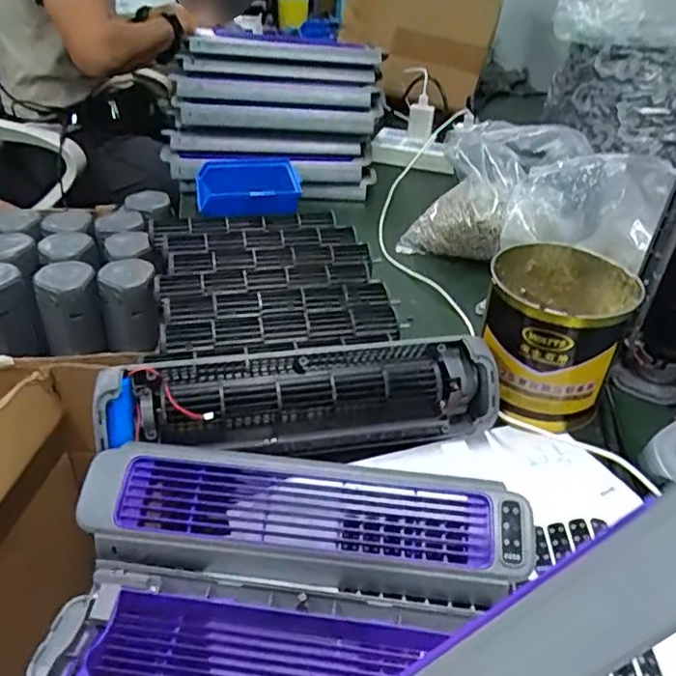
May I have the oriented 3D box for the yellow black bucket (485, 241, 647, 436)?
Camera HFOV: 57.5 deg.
[{"bbox_3d":[0.186,-0.005,0.541,0.114,0.107,0.125,16,40,16],"label":"yellow black bucket"}]

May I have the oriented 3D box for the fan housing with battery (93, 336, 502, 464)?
[{"bbox_3d":[-0.024,0.053,0.491,0.308,0.082,0.076,-2,39,-7],"label":"fan housing with battery"}]

